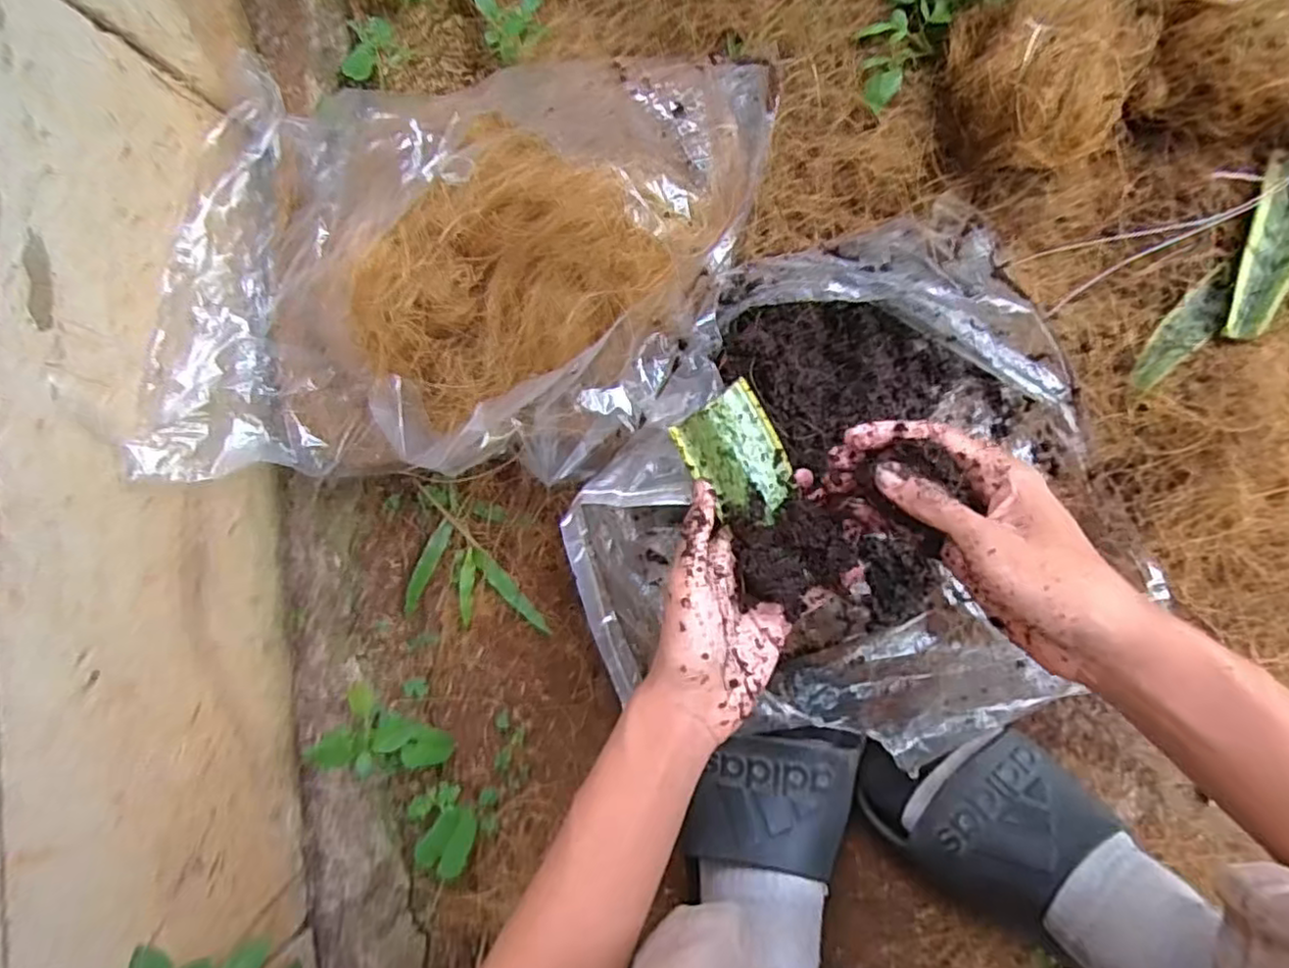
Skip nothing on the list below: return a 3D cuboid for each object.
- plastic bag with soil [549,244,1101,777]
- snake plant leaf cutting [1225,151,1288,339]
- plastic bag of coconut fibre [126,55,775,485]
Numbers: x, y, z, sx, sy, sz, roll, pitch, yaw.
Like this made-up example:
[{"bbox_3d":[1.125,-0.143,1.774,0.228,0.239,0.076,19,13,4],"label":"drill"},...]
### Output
[{"bbox_3d":[0.116,-0.003,0.457,0.319,0.105,0.355,12,89,9],"label":"plastic bag with soil"},{"bbox_3d":[0.405,-0.151,0.428,0.042,0.018,0.120,22,92,9],"label":"snake plant leaf cutting"},{"bbox_3d":[-0.105,-0.155,0.443,0.383,0.143,0.288,-5,87,9],"label":"plastic bag of coconut fibre"}]

